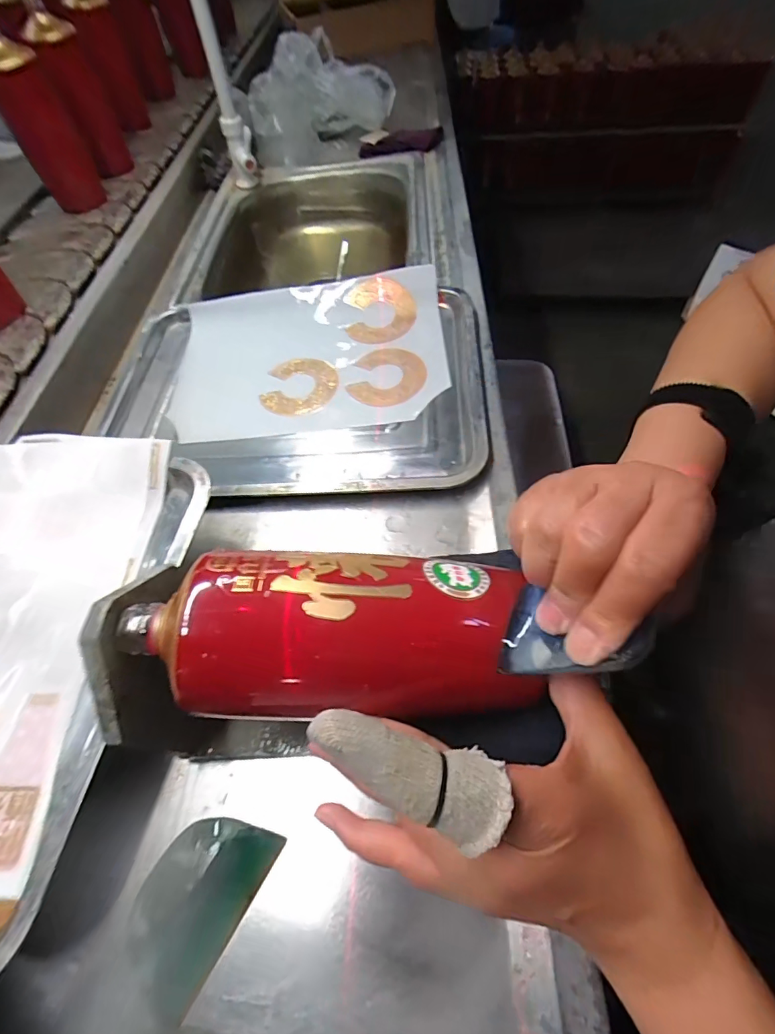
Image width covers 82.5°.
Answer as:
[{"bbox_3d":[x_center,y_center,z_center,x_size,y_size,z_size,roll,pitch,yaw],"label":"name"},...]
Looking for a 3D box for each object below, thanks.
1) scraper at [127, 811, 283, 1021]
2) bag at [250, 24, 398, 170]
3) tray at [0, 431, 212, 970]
[{"bbox_3d":[-0.110,0.218,0.255,0.057,0.006,0.089,28,68,15],"label":"scraper"},{"bbox_3d":[-0.158,-0.789,0.839,0.257,0.125,0.213,-39,64,-20],"label":"bag"},{"bbox_3d":[-0.264,0.082,0.297,0.224,0.020,0.317,7,63,10],"label":"tray"}]

